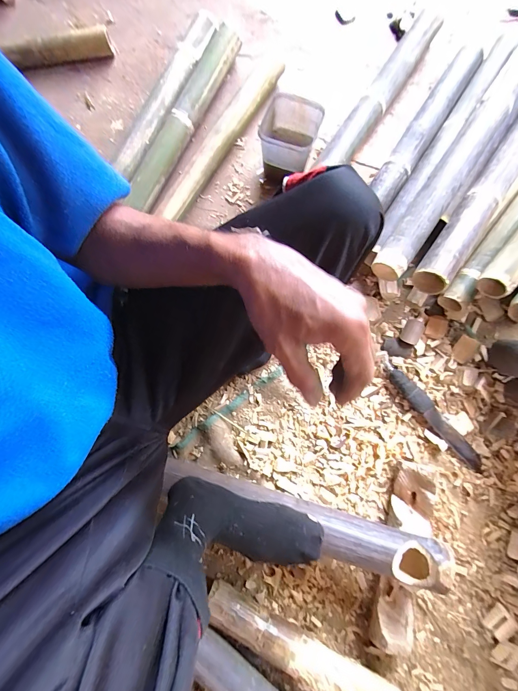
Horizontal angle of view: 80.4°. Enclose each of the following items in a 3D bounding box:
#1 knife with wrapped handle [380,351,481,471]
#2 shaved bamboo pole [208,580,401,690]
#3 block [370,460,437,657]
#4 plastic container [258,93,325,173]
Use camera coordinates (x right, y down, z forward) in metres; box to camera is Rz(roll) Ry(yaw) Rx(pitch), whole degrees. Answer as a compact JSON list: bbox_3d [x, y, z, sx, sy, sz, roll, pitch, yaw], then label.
[{"bbox_3d":[0.341,0.130,0.603,0.037,0.029,0.272,-40,83,-6],"label":"knife with wrapped handle"},{"bbox_3d":[0.065,0.513,0.517,0.343,0.064,0.058,26,82,4],"label":"shaved bamboo pole"},{"bbox_3d":[0.262,0.367,0.547,0.077,0.055,0.300,15,81,3],"label":"block"},{"bbox_3d":[0.062,-0.436,0.639,0.111,0.084,0.120,22,81,4],"label":"plastic container"}]

